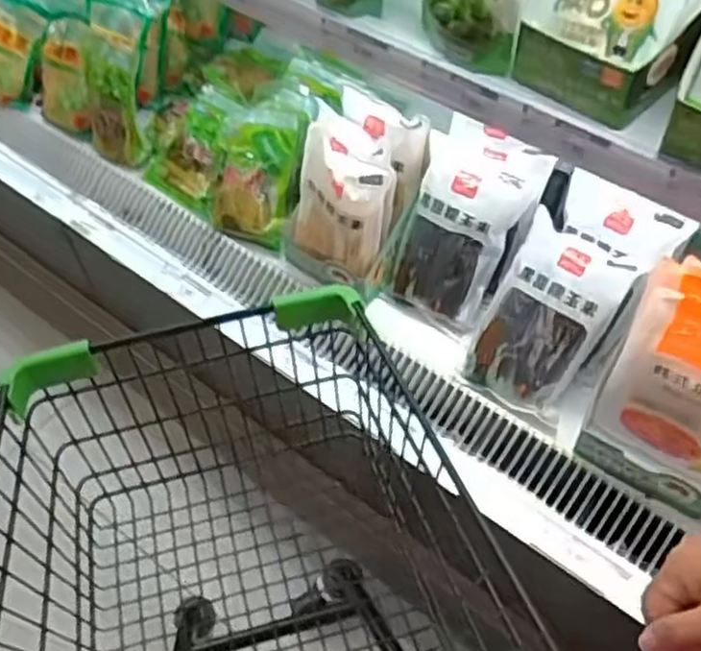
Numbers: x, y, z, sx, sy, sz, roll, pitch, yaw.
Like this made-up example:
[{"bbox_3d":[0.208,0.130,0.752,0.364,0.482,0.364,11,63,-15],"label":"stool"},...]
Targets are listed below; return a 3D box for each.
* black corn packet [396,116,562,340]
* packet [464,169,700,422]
[{"bbox_3d":[0.146,-0.136,1.031,0.154,0.268,0.048,31,27,17],"label":"black corn packet"},{"bbox_3d":[0.268,-0.042,0.975,0.153,0.057,0.307,36,95,24],"label":"packet"}]

